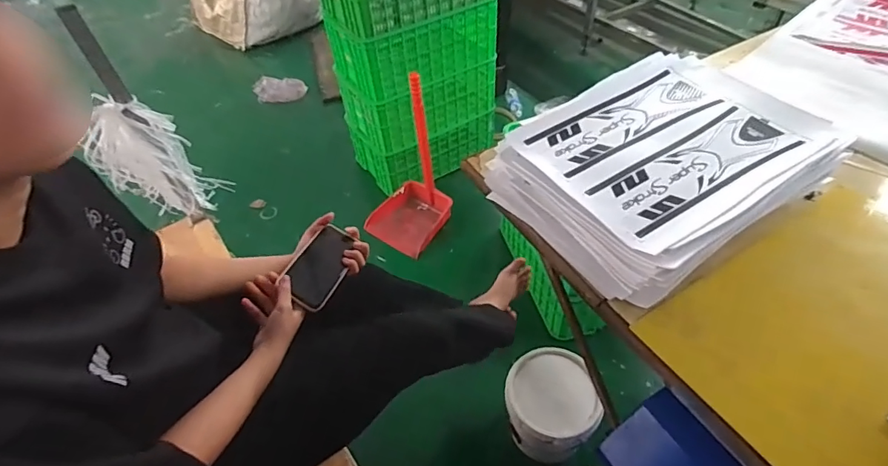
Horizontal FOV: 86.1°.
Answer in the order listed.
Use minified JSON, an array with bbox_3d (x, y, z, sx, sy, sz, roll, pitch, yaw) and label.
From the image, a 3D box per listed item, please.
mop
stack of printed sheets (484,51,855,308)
[{"bbox_3d":[-0.586,-0.185,0.932,0.205,0.443,0.131,-35,55,-25],"label":"mop"},{"bbox_3d":[0.279,-0.093,0.620,0.357,0.083,0.280,-27,52,-19],"label":"stack of printed sheets"}]

